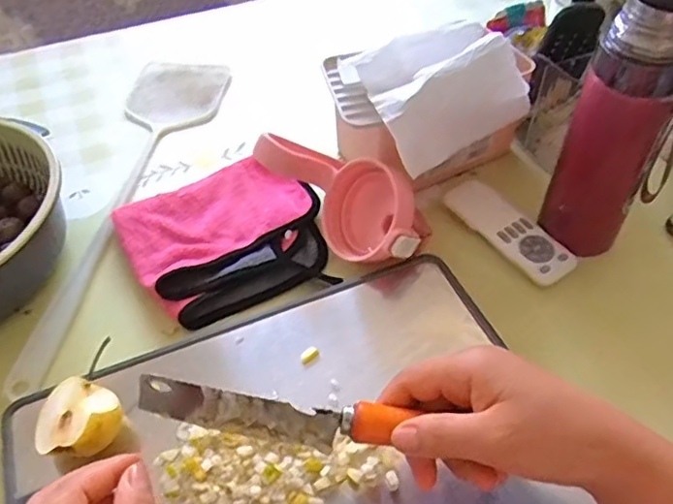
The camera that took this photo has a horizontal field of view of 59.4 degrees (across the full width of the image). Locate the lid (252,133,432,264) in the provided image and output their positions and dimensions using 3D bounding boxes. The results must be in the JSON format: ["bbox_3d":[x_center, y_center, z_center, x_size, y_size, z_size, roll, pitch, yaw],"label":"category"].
[{"bbox_3d":[0.008,-0.047,0.508,0.154,0.071,0.061,33,58,26],"label":"lid"}]

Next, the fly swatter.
[{"bbox_3d":[-0.212,-0.064,0.584,0.104,0.010,0.445,7,50,8],"label":"fly swatter"}]

